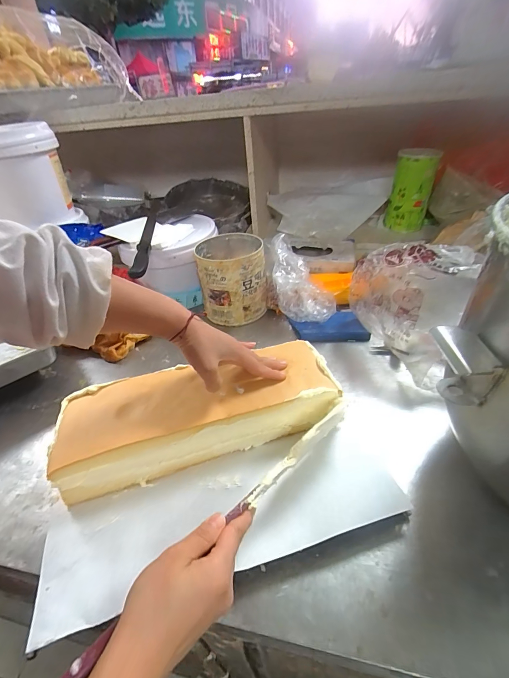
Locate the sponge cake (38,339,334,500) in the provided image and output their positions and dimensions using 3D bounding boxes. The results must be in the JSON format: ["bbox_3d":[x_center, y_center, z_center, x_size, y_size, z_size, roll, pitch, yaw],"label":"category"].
[{"bbox_3d":[-0.069,0.096,0.434,0.343,0.071,0.116,-12,38,-9],"label":"sponge cake"}]

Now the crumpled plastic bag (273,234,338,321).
[{"bbox_3d":[0.095,-0.121,0.664,0.119,0.131,0.148,-3,37,4],"label":"crumpled plastic bag"}]

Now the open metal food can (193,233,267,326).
[{"bbox_3d":[-0.047,-0.135,0.726,0.144,0.146,0.148,-8,37,-2],"label":"open metal food can"}]

